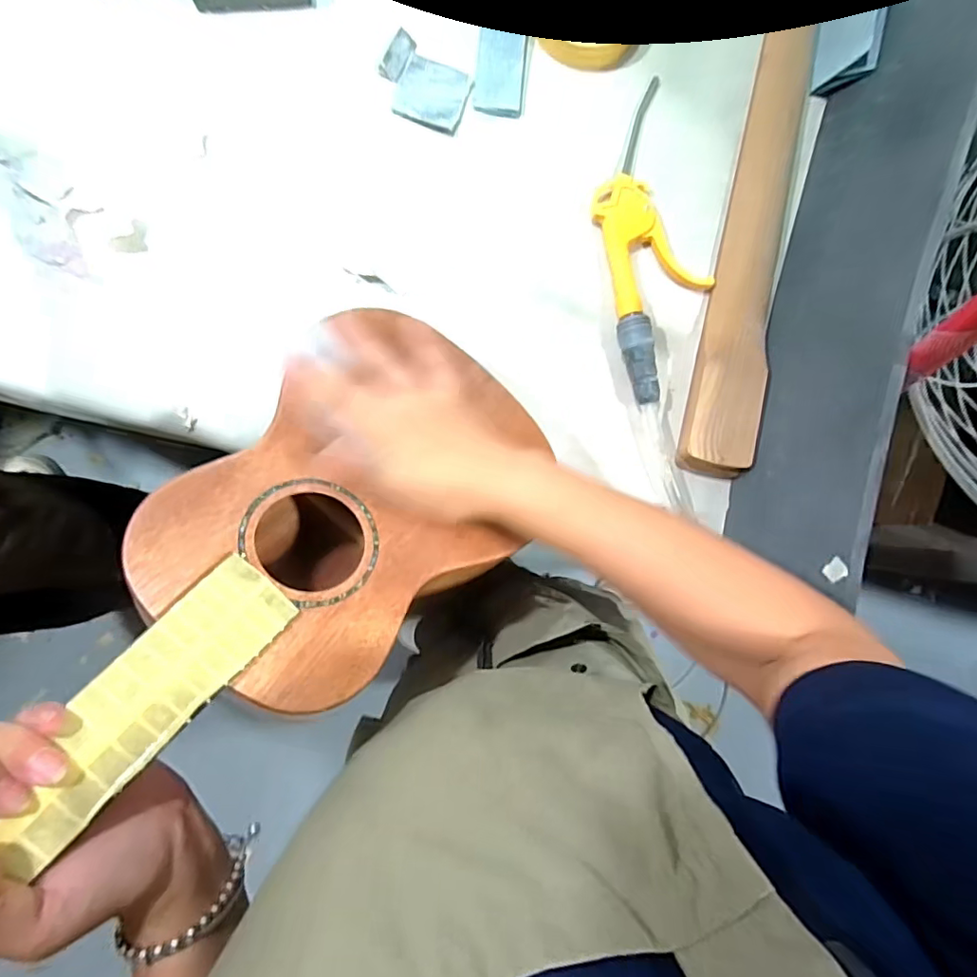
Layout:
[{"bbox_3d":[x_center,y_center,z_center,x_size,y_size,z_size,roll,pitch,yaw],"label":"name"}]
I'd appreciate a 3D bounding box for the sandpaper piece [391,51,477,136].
[{"bbox_3d":[-0.049,-0.346,0.476,0.059,0.005,0.060,21,86,-4],"label":"sandpaper piece"}]

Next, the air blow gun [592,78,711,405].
[{"bbox_3d":[0.142,-0.217,0.477,0.086,0.026,0.276,-11,89,-5],"label":"air blow gun"}]

